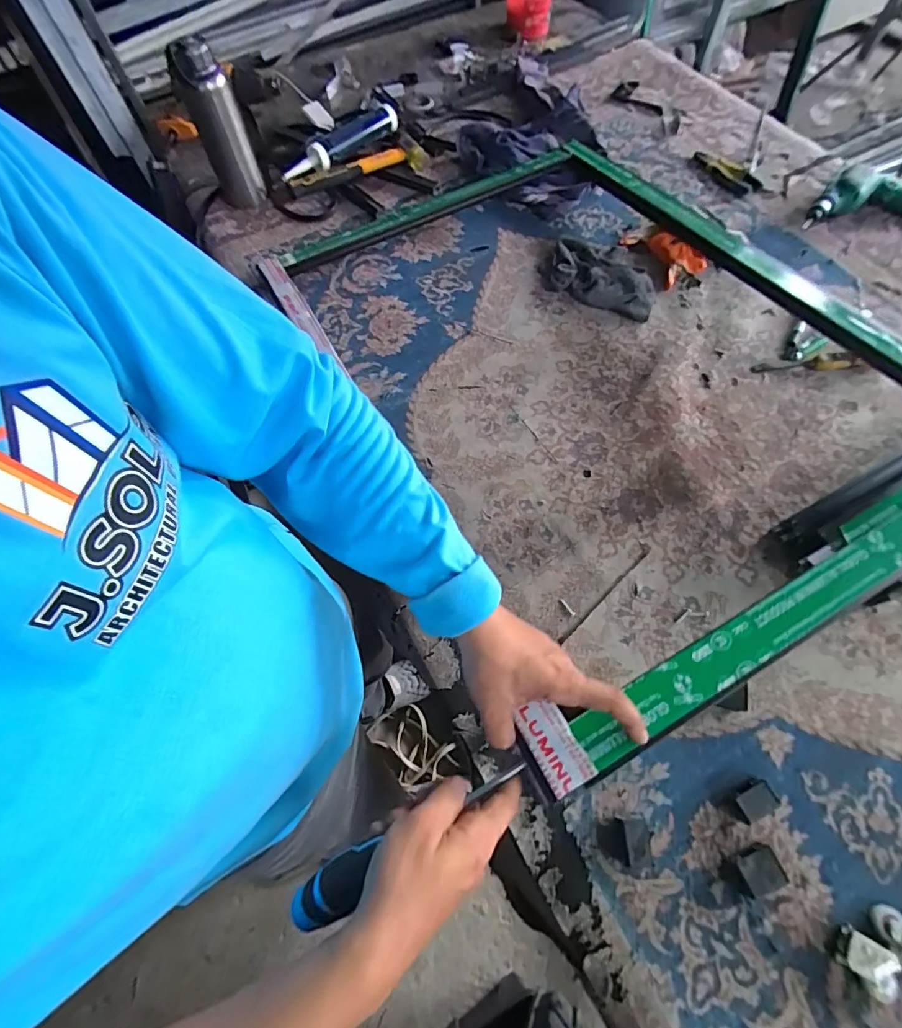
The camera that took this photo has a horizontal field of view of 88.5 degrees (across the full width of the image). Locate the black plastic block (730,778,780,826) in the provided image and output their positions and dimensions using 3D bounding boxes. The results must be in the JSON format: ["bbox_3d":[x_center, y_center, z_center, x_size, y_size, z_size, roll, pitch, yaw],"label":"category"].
[{"bbox_3d":[0.317,0.302,0.485,0.045,0.020,0.029,-27,67,-12],"label":"black plastic block"}]

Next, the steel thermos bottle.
[{"bbox_3d":[-0.422,-0.700,0.848,0.081,0.237,0.069,-28,67,-12],"label":"steel thermos bottle"}]

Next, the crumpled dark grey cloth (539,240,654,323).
[{"bbox_3d":[0.261,-0.414,0.818,0.203,0.029,0.106,28,67,13],"label":"crumpled dark grey cloth"}]

